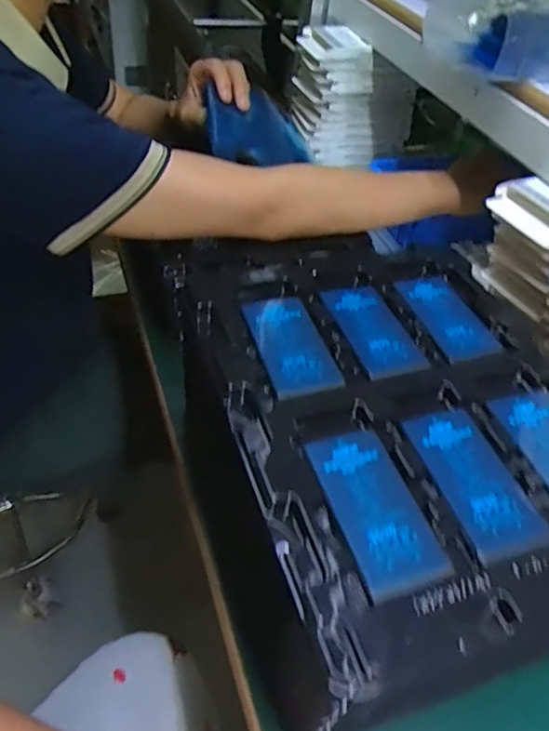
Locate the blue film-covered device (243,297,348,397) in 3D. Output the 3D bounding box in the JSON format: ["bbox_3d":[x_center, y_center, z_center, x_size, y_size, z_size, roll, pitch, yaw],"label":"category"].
[{"bbox_3d":[0.010,-0.015,0.358,0.043,0.010,0.093,-8,48,-15],"label":"blue film-covered device"}]

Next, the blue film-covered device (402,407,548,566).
[{"bbox_3d":[0.106,0.059,0.296,0.043,0.004,0.088,-10,49,-16],"label":"blue film-covered device"}]

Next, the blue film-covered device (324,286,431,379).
[{"bbox_3d":[0.066,-0.025,0.375,0.046,0.005,0.085,-12,49,-17],"label":"blue film-covered device"}]

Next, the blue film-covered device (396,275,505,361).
[{"bbox_3d":[0.122,-0.035,0.395,0.049,0.009,0.084,-12,49,-18],"label":"blue film-covered device"}]

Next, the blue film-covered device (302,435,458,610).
[{"bbox_3d":[0.050,0.070,0.279,0.044,0.004,0.088,-10,49,-16],"label":"blue film-covered device"}]

